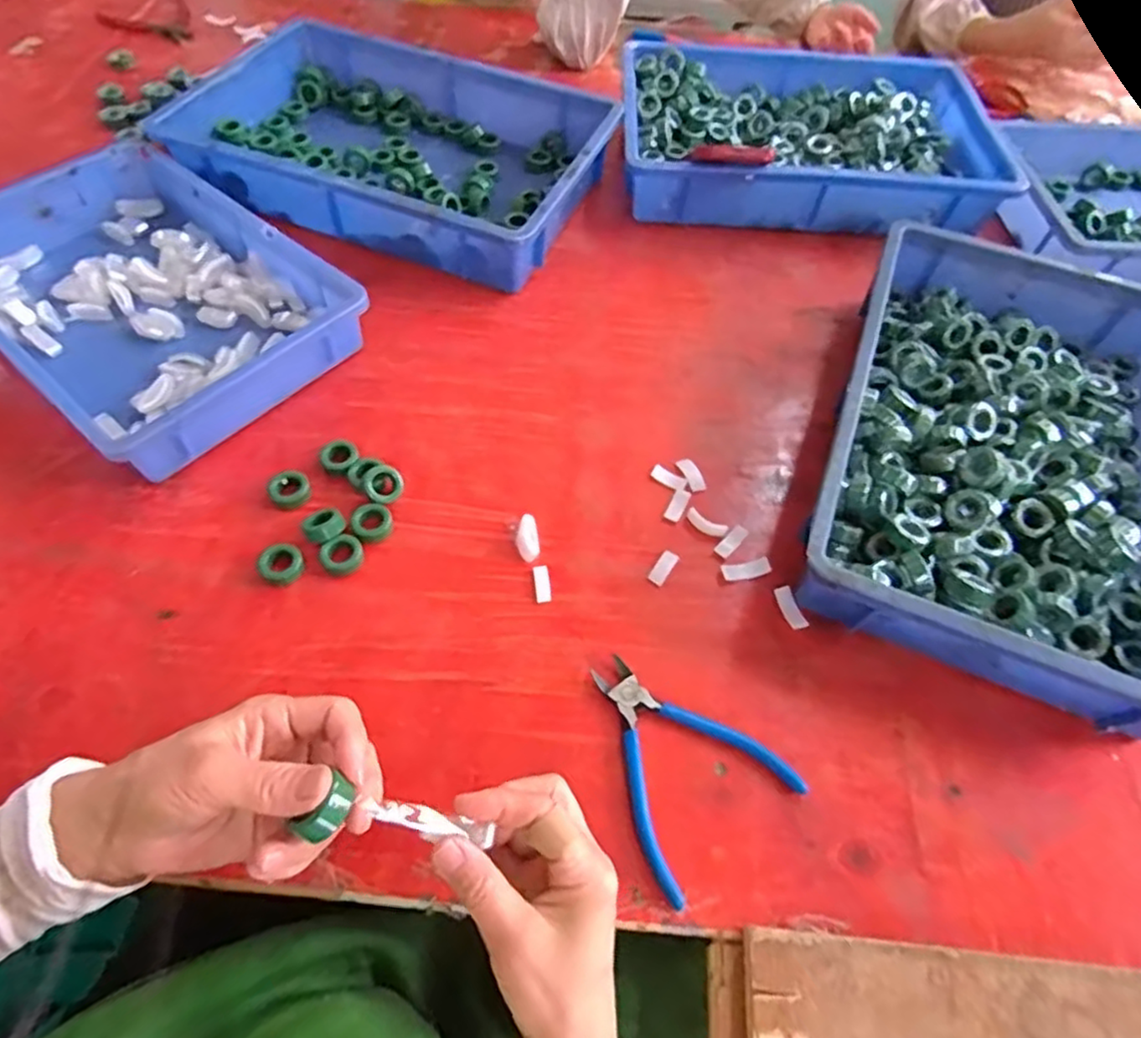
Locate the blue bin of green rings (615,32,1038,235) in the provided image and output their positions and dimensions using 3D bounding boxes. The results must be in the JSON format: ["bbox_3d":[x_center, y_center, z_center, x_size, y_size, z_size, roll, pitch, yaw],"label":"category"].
[{"bbox_3d":[0.277,-0.455,0.792,0.433,0.076,0.333,5,56,0],"label":"blue bin of green rings"}]

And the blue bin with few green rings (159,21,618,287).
[{"bbox_3d":[-0.188,-0.416,0.742,0.432,0.079,0.289,19,58,9],"label":"blue bin with few green rings"}]

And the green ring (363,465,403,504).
[{"bbox_3d":[-0.149,-0.028,0.527,0.030,0.029,0.008,-38,24,-14],"label":"green ring"}]

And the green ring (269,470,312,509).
[{"bbox_3d":[-0.225,-0.023,0.530,0.031,0.010,0.032,2,57,-2],"label":"green ring"}]

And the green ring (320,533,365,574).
[{"bbox_3d":[-0.172,0.027,0.500,0.031,0.011,0.027,-35,65,-23],"label":"green ring"}]

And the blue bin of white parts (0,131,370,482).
[{"bbox_3d":[-0.391,-0.209,0.609,0.367,0.066,0.240,37,62,19],"label":"blue bin of white parts"}]

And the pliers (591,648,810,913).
[{"bbox_3d":[0.065,0.155,0.438,0.112,0.007,0.141,-32,64,-22],"label":"pliers"}]

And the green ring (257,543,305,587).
[{"bbox_3d":[-0.217,0.034,0.495,0.031,0.012,0.032,2,57,-2],"label":"green ring"}]

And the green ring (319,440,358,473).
[{"bbox_3d":[-0.192,-0.052,0.548,0.030,0.009,0.034,-16,59,-14],"label":"green ring"}]

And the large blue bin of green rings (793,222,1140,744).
[{"bbox_3d":[0.365,-0.061,0.551,0.279,0.082,0.429,21,58,10],"label":"large blue bin of green rings"}]

